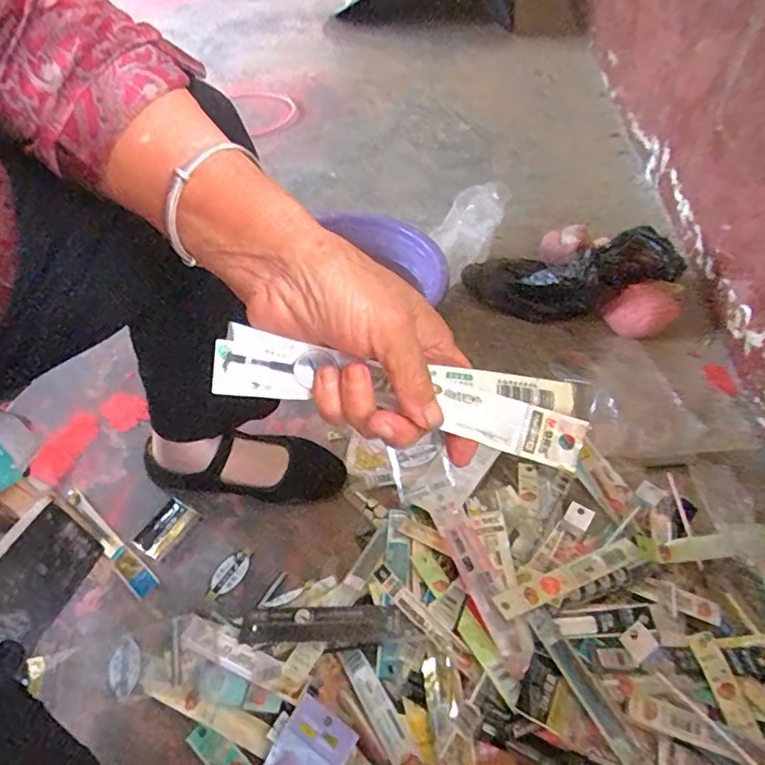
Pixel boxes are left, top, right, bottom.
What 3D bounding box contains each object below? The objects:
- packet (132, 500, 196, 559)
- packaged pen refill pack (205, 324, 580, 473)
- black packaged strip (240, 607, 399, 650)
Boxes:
[{"bbox_3d":[-0.248,0.163,0.607,0.043,0.004,0.063,25,54,23],"label":"packet"},{"bbox_3d":[0.009,0.004,0.261,0.179,0.009,0.038,12,80,-1],"label":"packaged pen refill pack"},{"bbox_3d":[-0.061,0.233,0.511,0.148,0.010,0.036,0,48,3],"label":"black packaged strip"}]

